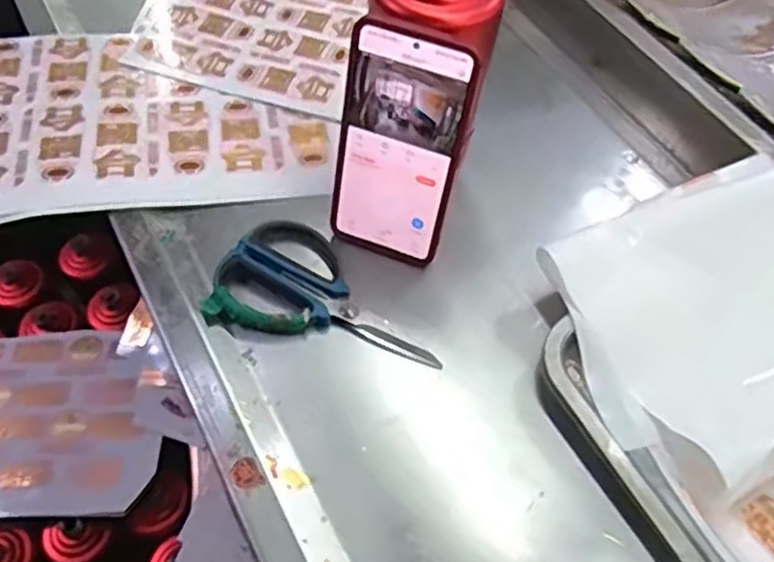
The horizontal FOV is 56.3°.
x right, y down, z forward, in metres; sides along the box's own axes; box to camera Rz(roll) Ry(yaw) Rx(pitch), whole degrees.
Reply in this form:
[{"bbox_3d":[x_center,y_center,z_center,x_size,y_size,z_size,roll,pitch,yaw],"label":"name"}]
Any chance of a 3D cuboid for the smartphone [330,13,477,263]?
[{"bbox_3d":[0.007,-0.083,0.479,0.078,0.165,0.007,20,43,9],"label":"smartphone"}]

